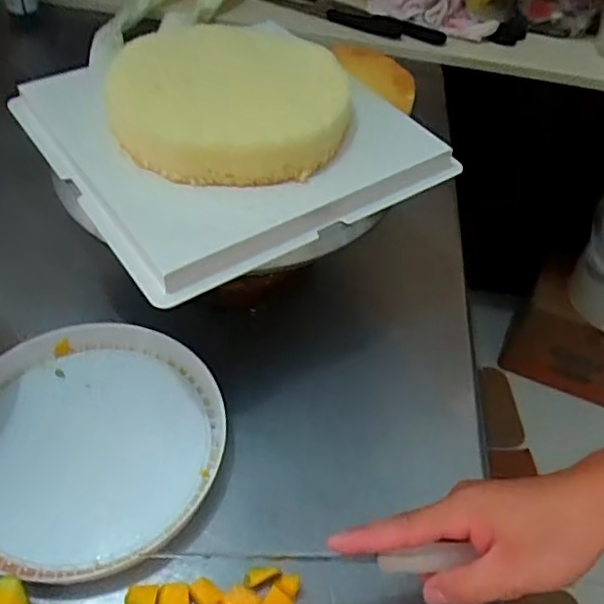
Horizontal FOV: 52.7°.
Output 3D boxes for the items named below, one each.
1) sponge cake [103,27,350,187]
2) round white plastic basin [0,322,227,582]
[{"bbox_3d":[-0.059,-0.168,0.501,0.189,0.046,0.175,-7,50,-12],"label":"sponge cake"},{"bbox_3d":[-0.167,0.110,0.470,0.197,0.042,0.196,3,48,-3],"label":"round white plastic basin"}]

